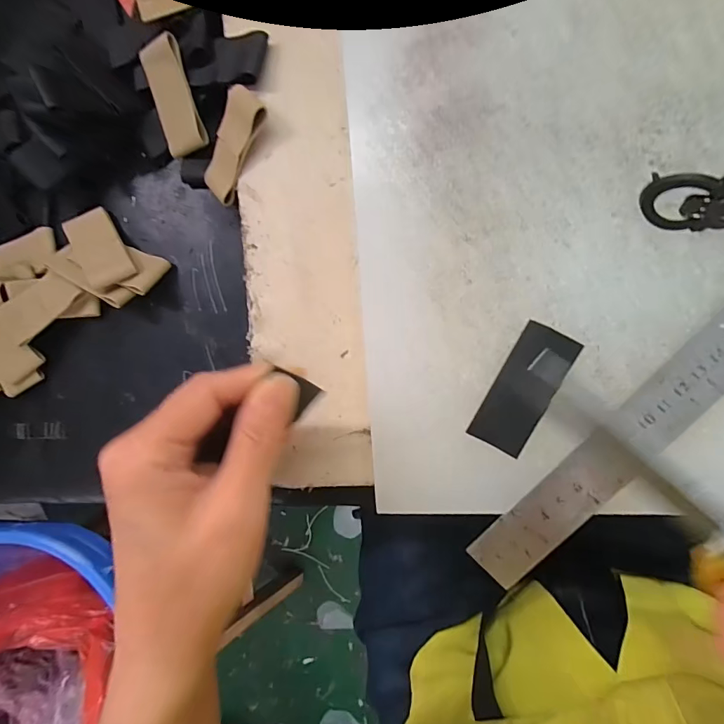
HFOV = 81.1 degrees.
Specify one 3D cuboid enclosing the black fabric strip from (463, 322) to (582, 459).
[{"bbox_3d":[0.075,0.013,0.195,0.025,0.004,0.059,29,98,9],"label":"black fabric strip"}]

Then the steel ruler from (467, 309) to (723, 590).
[{"bbox_3d":[0.168,-0.018,0.176,0.028,0.004,0.318,44,99,10],"label":"steel ruler"}]

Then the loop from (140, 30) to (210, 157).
[{"bbox_3d":[-0.118,-0.162,0.261,0.028,0.006,0.060,-7,110,23],"label":"loop"}]

